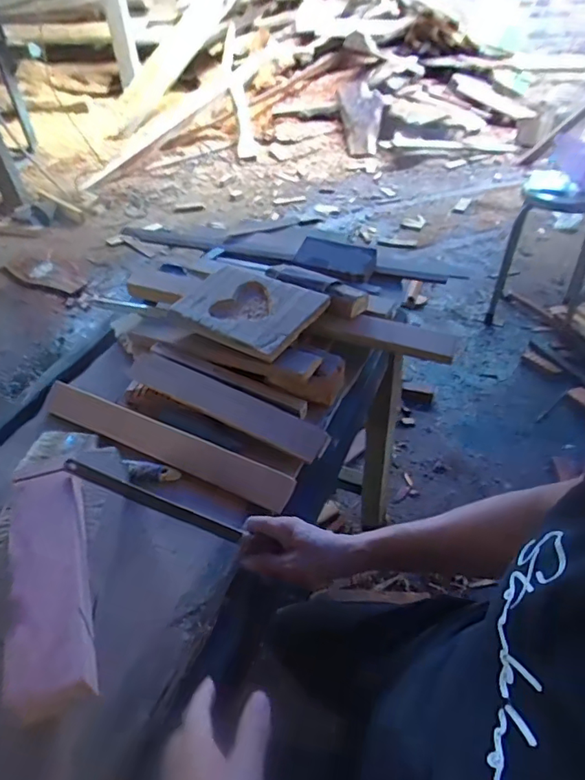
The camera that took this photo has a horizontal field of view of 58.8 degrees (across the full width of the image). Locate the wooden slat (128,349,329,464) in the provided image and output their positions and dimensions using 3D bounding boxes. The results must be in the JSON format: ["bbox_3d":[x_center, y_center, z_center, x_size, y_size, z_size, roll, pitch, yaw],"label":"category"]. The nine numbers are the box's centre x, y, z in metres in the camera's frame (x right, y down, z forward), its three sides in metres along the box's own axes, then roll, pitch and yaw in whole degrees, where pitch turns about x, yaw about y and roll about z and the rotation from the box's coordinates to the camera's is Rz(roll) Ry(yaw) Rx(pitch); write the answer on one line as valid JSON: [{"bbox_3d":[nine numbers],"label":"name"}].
[{"bbox_3d":[-0.103,0.016,0.746,0.327,0.015,0.059,21,48,24],"label":"wooden slat"}]

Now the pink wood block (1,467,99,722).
[{"bbox_3d":[-0.218,0.165,0.464,0.061,0.022,0.224,-16,44,-13],"label":"pink wood block"}]

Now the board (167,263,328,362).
[{"bbox_3d":[-0.069,-0.132,0.813,0.215,0.017,0.156,31,62,31],"label":"board"}]

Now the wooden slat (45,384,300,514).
[{"bbox_3d":[-0.185,0.068,0.710,0.408,0.007,0.049,18,76,23],"label":"wooden slat"}]

